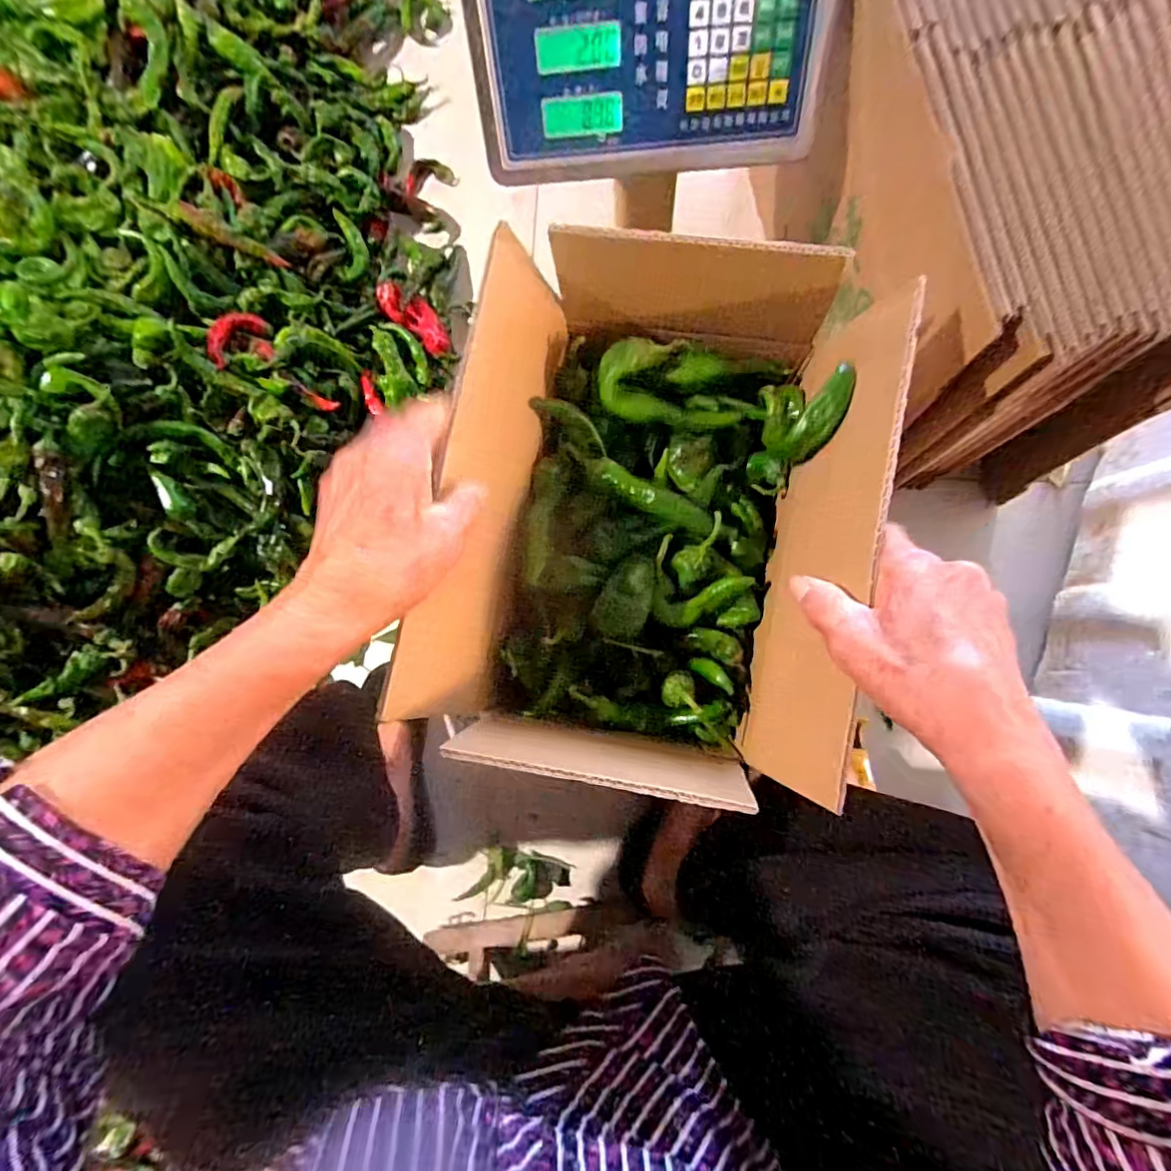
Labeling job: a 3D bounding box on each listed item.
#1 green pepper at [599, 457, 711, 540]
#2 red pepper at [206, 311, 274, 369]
[{"bbox_3d":[0.046,-0.056,0.369,0.083,0.020,0.020,26,88,6],"label":"green pepper"},{"bbox_3d":[-0.370,-0.261,0.594,0.060,0.019,0.058,-10,95,-27],"label":"red pepper"}]

